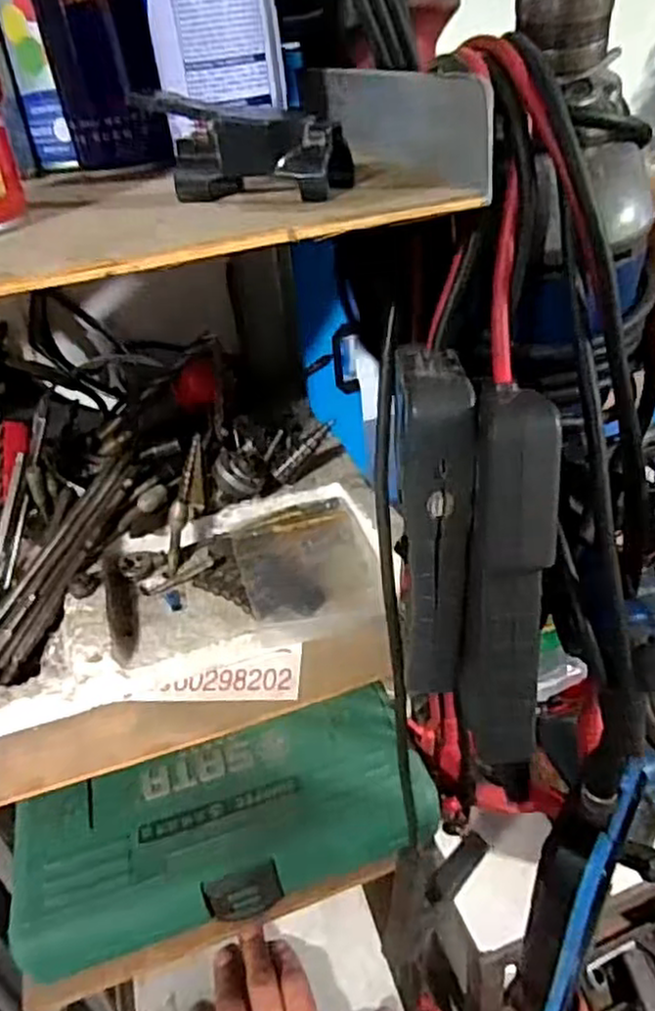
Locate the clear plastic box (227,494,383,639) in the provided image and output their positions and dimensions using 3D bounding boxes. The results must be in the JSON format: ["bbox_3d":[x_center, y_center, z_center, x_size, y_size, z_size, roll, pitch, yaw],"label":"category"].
[{"bbox_3d":[-0.010,0.033,0.384,0.069,0.020,0.084,-14,35,-10],"label":"clear plastic box"}]

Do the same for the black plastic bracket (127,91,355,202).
[{"bbox_3d":[-0.028,-0.125,0.246,0.069,0.032,0.023,8,37,20],"label":"black plastic bracket"}]

